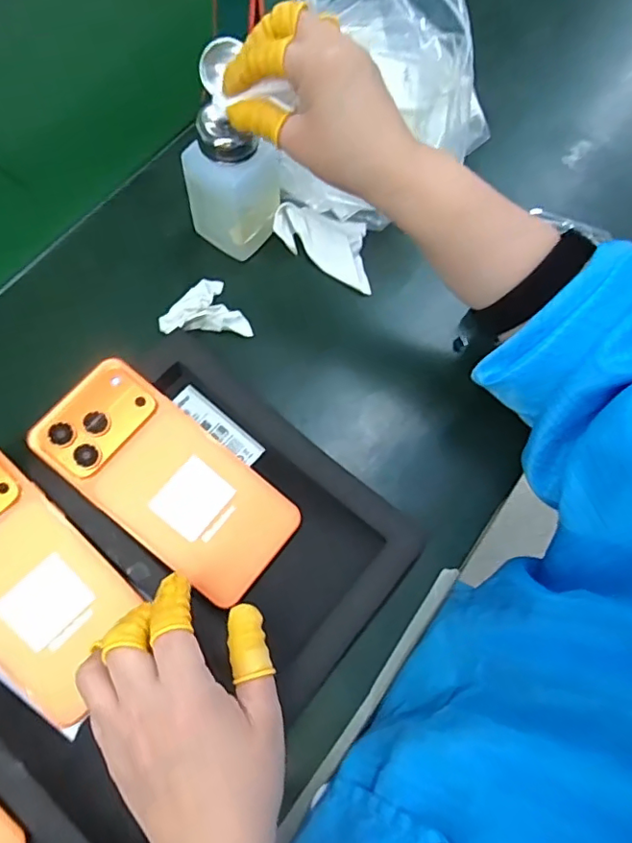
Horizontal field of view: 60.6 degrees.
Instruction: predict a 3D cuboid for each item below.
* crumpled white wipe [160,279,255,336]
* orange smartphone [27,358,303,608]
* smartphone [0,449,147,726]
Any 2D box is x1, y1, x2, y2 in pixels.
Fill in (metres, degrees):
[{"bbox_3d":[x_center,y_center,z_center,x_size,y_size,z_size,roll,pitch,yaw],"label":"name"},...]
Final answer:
[{"bbox_3d":[-0.083,-0.087,0.405,0.064,0.017,0.046,-5,71,-2],"label":"crumpled white wipe"},{"bbox_3d":[-0.091,0.036,0.336,0.162,0.006,0.075,40,73,1],"label":"orange smartphone"},{"bbox_3d":[-0.172,0.086,0.311,0.154,0.005,0.077,46,74,1],"label":"smartphone"}]

